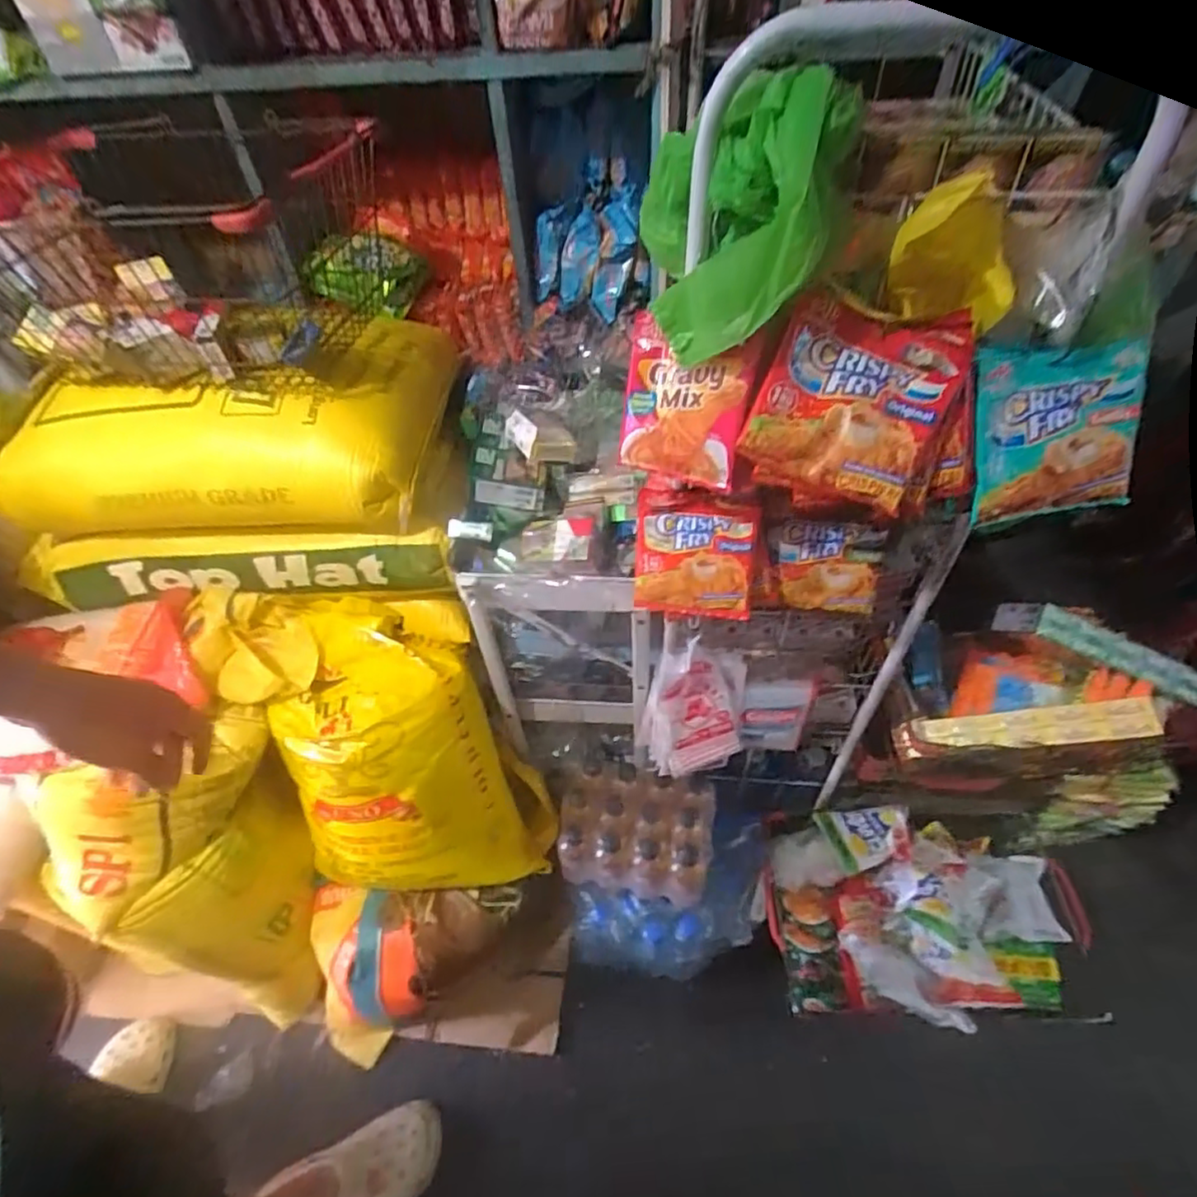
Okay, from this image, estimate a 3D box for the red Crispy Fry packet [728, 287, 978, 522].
[{"bbox_3d":[0.194,-0.154,0.496,0.130,0.019,0.144,23,92,3],"label":"red Crispy Fry packet"}]

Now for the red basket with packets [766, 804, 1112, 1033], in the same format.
[{"bbox_3d":[0.529,0.500,1.055,0.488,0.147,0.314,-2,50,2],"label":"red basket with packets"}]

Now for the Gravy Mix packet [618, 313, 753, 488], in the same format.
[{"bbox_3d":[0.066,-0.159,0.534,0.111,0.117,0.020,21,23,27],"label":"Gravy Mix packet"}]

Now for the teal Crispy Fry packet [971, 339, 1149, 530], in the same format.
[{"bbox_3d":[0.365,-0.133,0.523,0.132,0.134,0.014,-10,14,-1],"label":"teal Crispy Fry packet"}]

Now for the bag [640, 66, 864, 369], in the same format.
[{"bbox_3d":[0.097,-0.266,0.459,0.130,0.148,0.116,3,51,6],"label":"bag"}]

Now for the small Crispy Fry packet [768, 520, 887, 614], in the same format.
[{"bbox_3d":[0.232,-0.031,0.676,0.111,0.098,0.022,2,20,4],"label":"small Crispy Fry packet"}]

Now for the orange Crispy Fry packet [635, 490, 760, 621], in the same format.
[{"bbox_3d":[0.095,-0.039,0.652,0.117,0.117,0.025,6,17,11],"label":"orange Crispy Fry packet"}]

